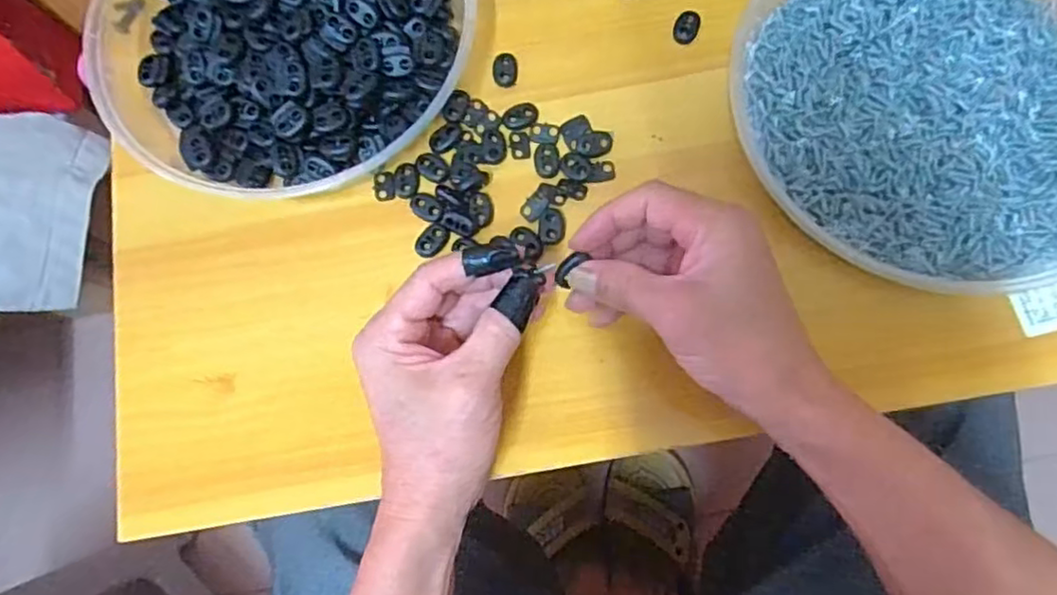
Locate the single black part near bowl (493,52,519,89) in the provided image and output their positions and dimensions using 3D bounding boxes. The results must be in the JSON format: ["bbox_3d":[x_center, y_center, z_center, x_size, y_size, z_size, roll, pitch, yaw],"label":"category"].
[{"bbox_3d":[-0.014,-0.142,0.415,0.015,0.004,0.022,0,82,3],"label":"single black part near bowl"}]

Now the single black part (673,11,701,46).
[{"bbox_3d":[0.099,-0.169,0.417,0.015,0.006,0.020,20,84,6],"label":"single black part"}]

